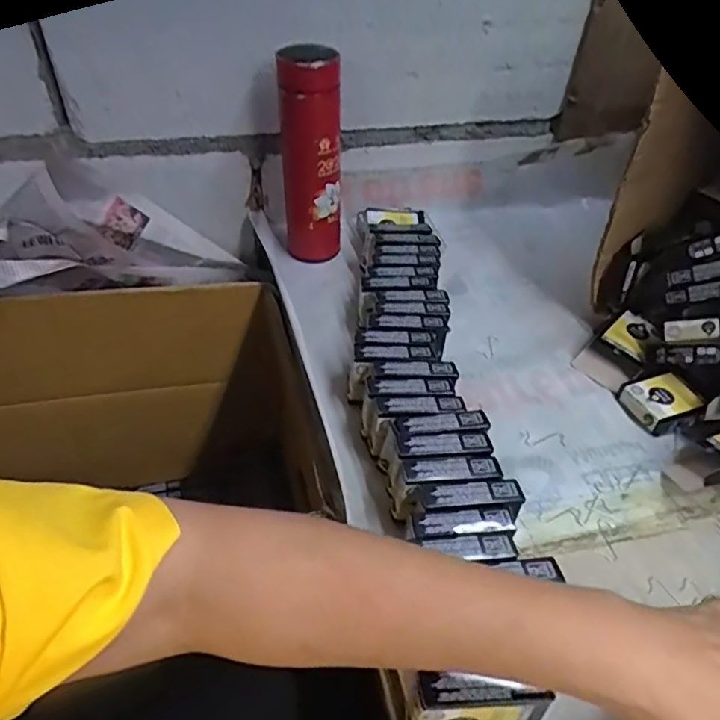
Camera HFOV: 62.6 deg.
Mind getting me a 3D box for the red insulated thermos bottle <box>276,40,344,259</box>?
[{"bbox_3d":[-0.054,-0.217,0.649,0.066,0.218,0.055,0,42,-5],"label":"red insulated thermos bottle"}]

